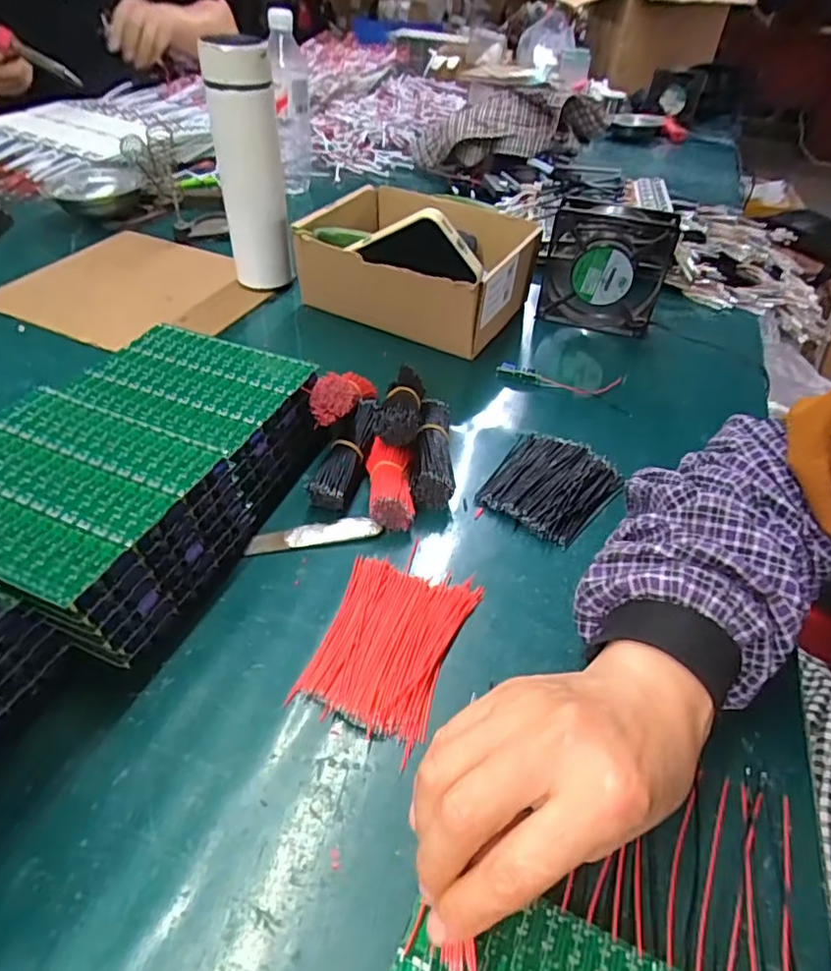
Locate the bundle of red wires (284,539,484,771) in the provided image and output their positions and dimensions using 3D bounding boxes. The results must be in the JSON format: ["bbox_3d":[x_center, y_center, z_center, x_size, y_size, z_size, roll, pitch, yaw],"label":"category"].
[{"bbox_3d":[-0.015,0.090,0.345,0.077,0.013,0.110,17,42,14],"label":"bundle of red wires"}]

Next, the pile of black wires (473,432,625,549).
[{"bbox_3d":[0.105,-0.001,0.450,0.090,0.022,0.102,23,44,21],"label":"pile of black wires"}]

